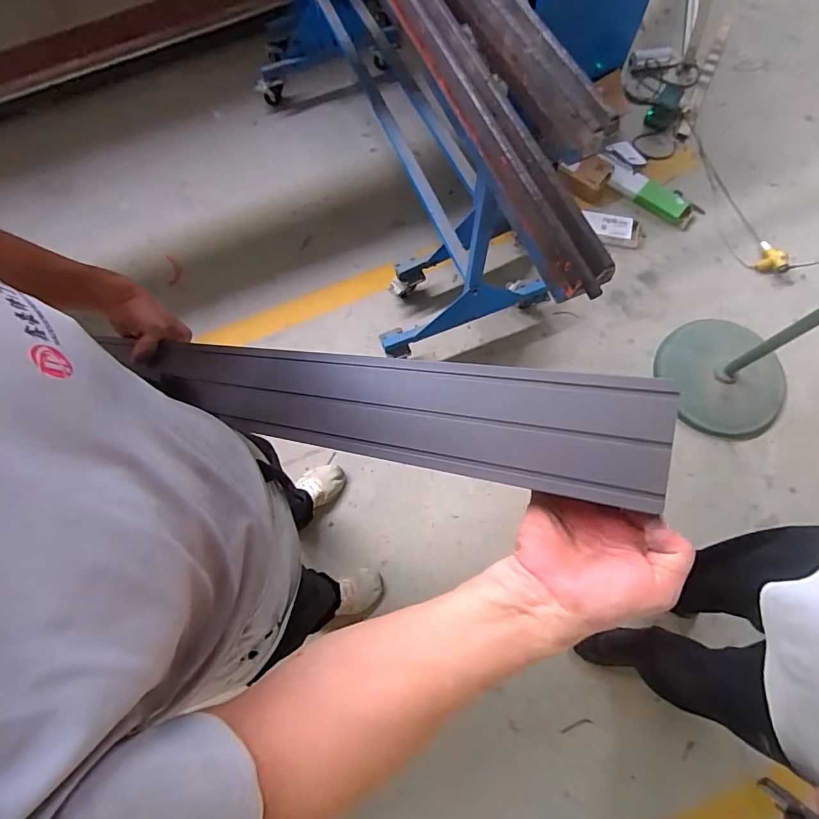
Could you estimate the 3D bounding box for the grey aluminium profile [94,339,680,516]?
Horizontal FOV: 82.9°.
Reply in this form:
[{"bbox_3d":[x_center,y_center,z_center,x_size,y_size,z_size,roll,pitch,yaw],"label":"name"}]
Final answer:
[{"bbox_3d":[-0.079,-0.008,0.457,0.587,0.016,0.095,8,85,29],"label":"grey aluminium profile"}]

